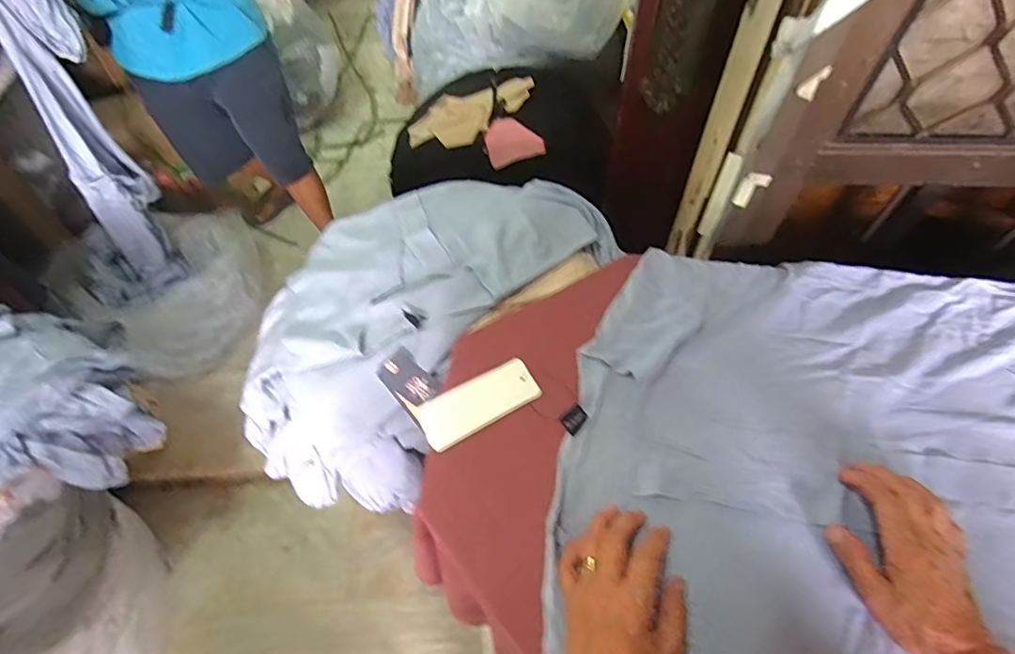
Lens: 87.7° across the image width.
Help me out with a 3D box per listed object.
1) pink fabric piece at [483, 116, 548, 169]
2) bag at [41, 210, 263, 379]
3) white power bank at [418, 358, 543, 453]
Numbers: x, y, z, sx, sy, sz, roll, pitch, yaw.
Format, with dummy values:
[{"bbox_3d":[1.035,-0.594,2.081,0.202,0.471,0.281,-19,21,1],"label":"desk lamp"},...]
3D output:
[{"bbox_3d":[0.009,-0.370,1.038,0.109,0.013,0.108,-19,71,13],"label":"pink fabric piece"},{"bbox_3d":[-0.872,-0.105,1.432,0.444,0.300,0.323,-33,60,-20],"label":"bag"},{"bbox_3d":[-0.028,0.074,0.528,0.119,0.013,0.050,-27,59,-17],"label":"white power bank"}]

